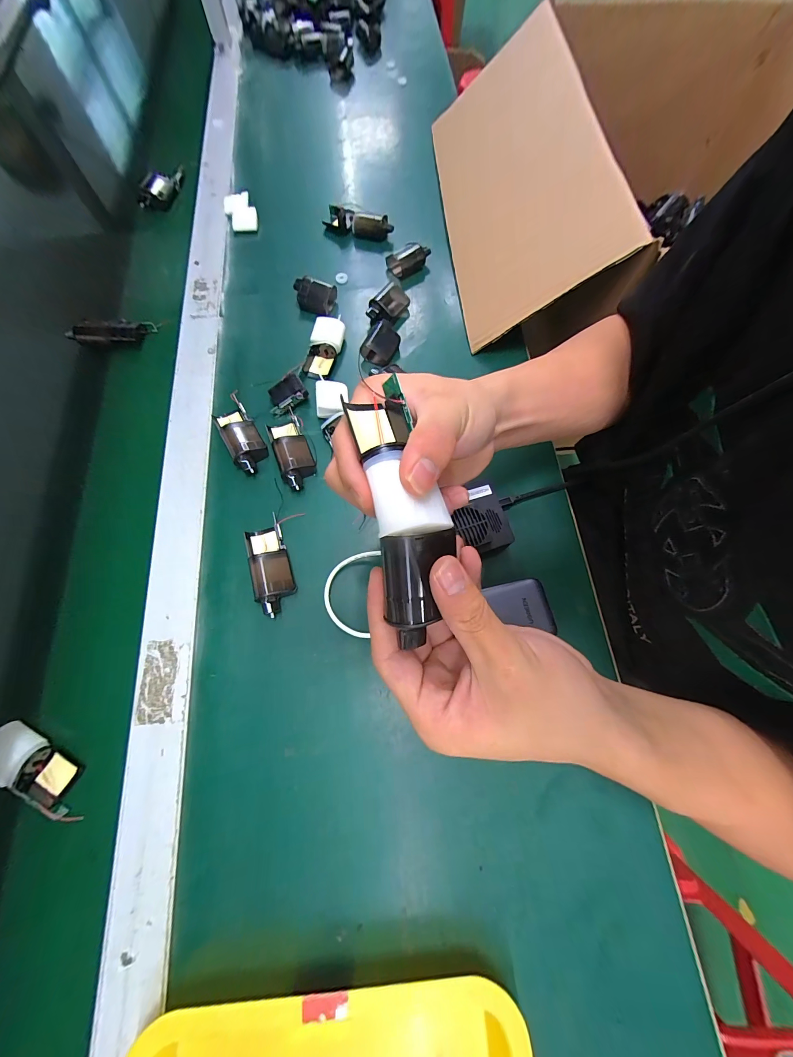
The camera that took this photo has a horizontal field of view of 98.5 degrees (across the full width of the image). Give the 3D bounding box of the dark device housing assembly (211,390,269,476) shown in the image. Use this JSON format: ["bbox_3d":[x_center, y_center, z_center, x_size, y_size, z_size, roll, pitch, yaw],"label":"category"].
[{"bbox_3d":[-0.175,-0.107,0.379,0.037,0.024,0.101,-29,75,-11],"label":"dark device housing assembly"}]

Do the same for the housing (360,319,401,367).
[{"bbox_3d":[-0.017,-0.228,0.421,0.036,0.025,0.046,27,73,7],"label":"housing"}]

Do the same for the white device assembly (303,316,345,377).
[{"bbox_3d":[-0.089,-0.224,0.418,0.043,0.027,0.074,10,72,2],"label":"white device assembly"}]

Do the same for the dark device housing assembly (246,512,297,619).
[{"bbox_3d":[-0.124,0.037,0.336,0.036,0.025,0.089,-18,73,-8],"label":"dark device housing assembly"}]

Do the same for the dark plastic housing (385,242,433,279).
[{"bbox_3d":[0.018,-0.368,0.468,0.059,0.024,0.036,-24,74,-10],"label":"dark plastic housing"}]

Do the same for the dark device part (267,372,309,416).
[{"bbox_3d":[-0.129,-0.155,0.397,0.045,0.021,0.031,-32,76,-12],"label":"dark device part"}]

